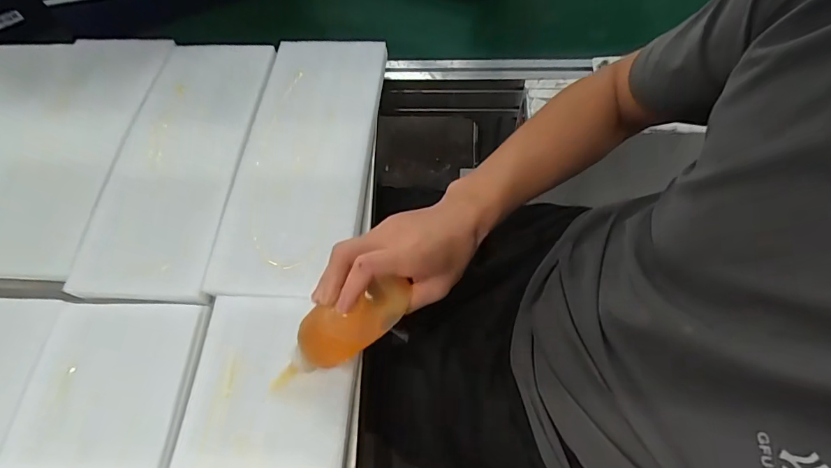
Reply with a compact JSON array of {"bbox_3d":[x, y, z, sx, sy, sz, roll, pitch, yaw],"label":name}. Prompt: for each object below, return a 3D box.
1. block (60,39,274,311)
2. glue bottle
[{"bbox_3d":[-0.294,-0.107,0.546,0.150,0.027,0.375,3,65,4],"label":"block"},{"bbox_3d":[-0.073,0.089,0.385,0.159,0.039,0.043,-36,66,15],"label":"glue bottle"}]

